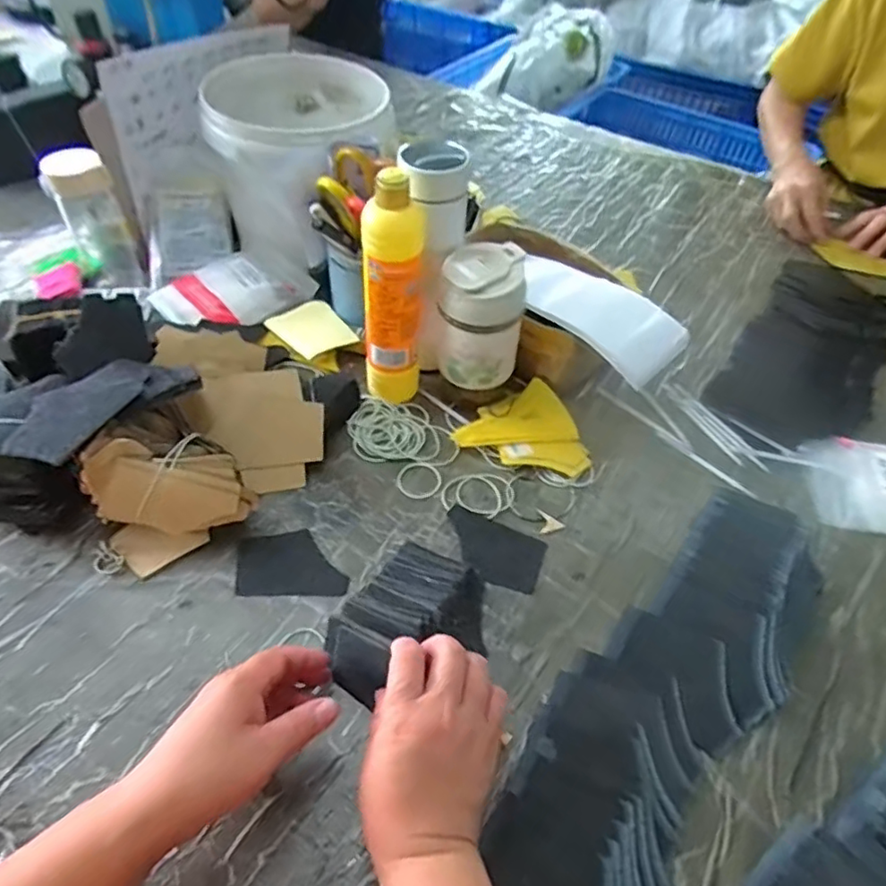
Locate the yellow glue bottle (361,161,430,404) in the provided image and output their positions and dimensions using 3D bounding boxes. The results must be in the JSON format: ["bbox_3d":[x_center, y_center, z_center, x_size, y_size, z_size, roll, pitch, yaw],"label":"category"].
[{"bbox_3d":[-0.046,-0.134,0.591,0.057,0.239,0.045,-3,49,-6],"label":"yellow glue bottle"}]

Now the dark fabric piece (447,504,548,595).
[{"bbox_3d":[0.043,0.094,0.555,0.093,0.006,0.060,20,50,14],"label":"dark fabric piece"}]

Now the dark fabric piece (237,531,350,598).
[{"bbox_3d":[-0.128,0.104,0.536,0.093,0.004,0.061,0,48,-3],"label":"dark fabric piece"}]

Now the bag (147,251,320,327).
[{"bbox_3d":[-0.252,-0.187,0.746,0.171,0.035,0.111,-29,56,-25],"label":"bag"}]

